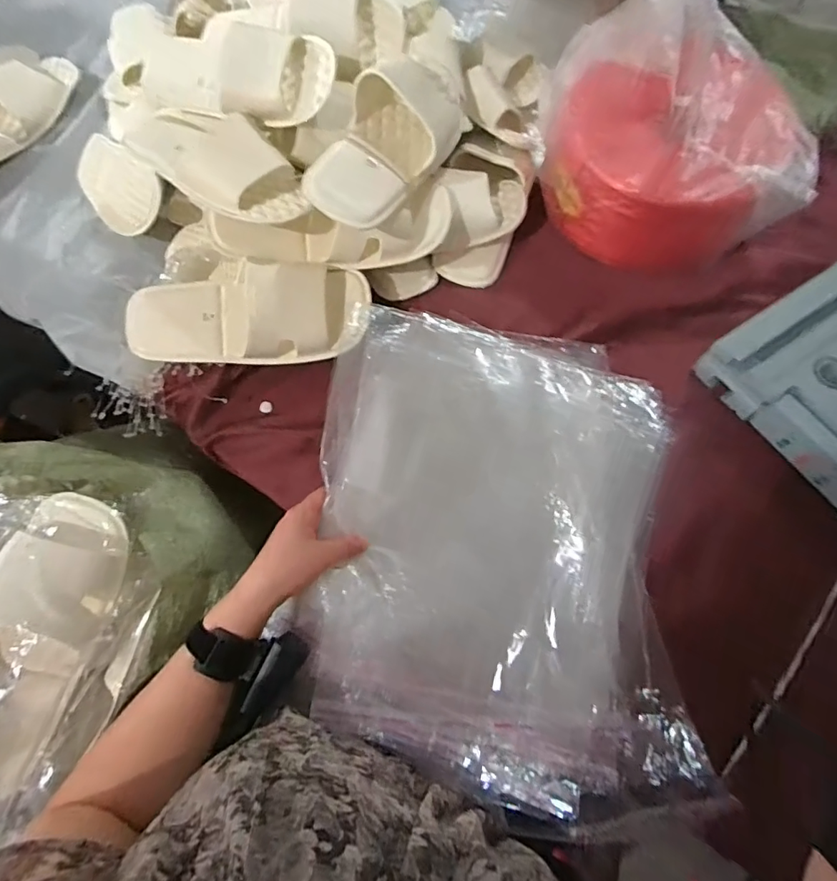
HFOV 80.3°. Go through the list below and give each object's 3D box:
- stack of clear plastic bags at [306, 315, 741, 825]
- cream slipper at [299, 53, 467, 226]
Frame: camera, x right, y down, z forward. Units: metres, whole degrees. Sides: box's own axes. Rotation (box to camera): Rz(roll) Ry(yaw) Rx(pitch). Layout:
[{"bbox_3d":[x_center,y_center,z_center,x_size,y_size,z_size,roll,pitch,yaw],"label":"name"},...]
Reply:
[{"bbox_3d":[0.076,0.086,0.490,0.350,0.052,0.458,6,69,3],"label":"stack of clear plastic bags"},{"bbox_3d":[-0.030,-0.339,0.553,0.114,0.065,0.268,35,63,-13],"label":"cream slipper"}]

